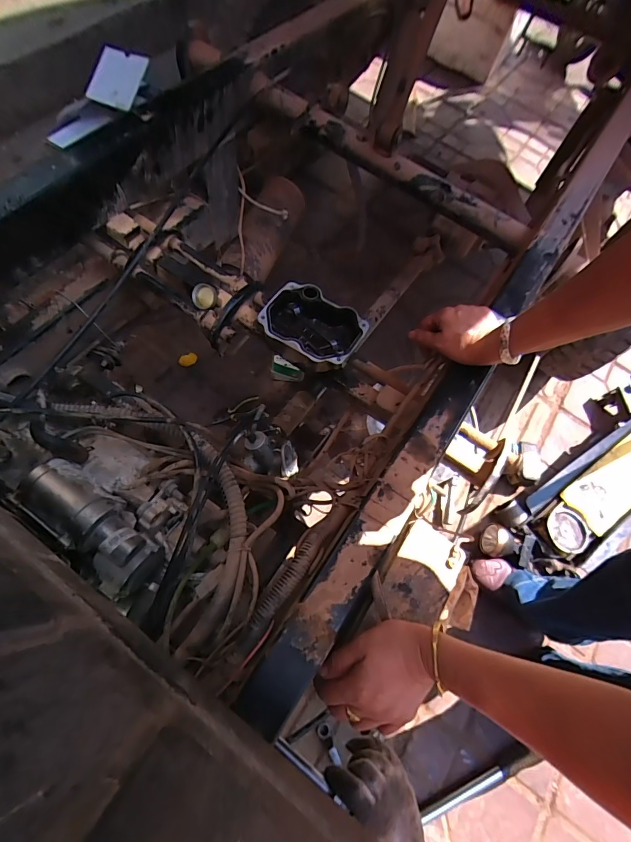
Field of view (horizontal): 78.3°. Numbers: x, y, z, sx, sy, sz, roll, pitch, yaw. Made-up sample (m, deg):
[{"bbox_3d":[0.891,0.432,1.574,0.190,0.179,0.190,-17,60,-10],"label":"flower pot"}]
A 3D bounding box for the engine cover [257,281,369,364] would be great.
[{"bbox_3d":[-0.004,-0.147,0.623,0.155,0.054,0.118,30,68,11],"label":"engine cover"}]

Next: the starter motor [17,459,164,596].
[{"bbox_3d":[-0.263,0.124,0.465,0.181,0.065,0.068,47,71,-3],"label":"starter motor"}]

